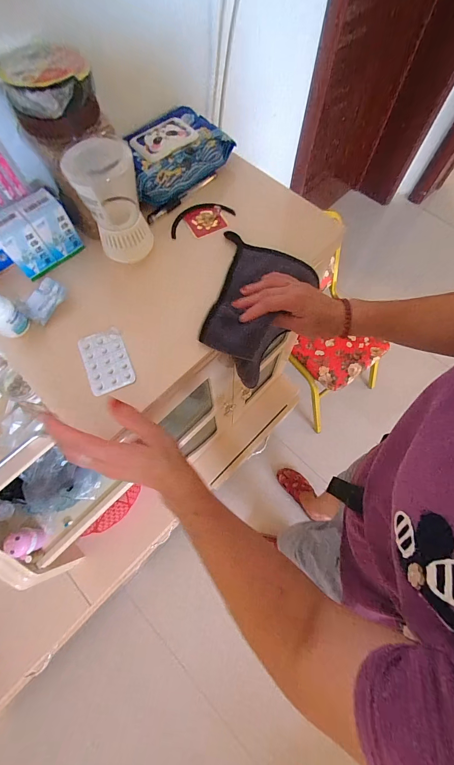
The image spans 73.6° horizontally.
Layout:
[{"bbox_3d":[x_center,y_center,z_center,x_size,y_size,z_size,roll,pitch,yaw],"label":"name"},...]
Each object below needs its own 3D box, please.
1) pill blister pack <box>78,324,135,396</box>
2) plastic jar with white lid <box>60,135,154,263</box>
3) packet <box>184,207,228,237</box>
[{"bbox_3d":[-0.157,-0.028,0.393,0.056,0.010,0.083,-21,70,-8],"label":"pill blister pack"},{"bbox_3d":[-0.144,-0.228,0.391,0.071,0.130,0.067,-12,69,-5],"label":"plastic jar with white lid"},{"bbox_3d":[-0.033,-0.257,0.482,0.056,0.011,0.052,-27,70,-10],"label":"packet"}]

